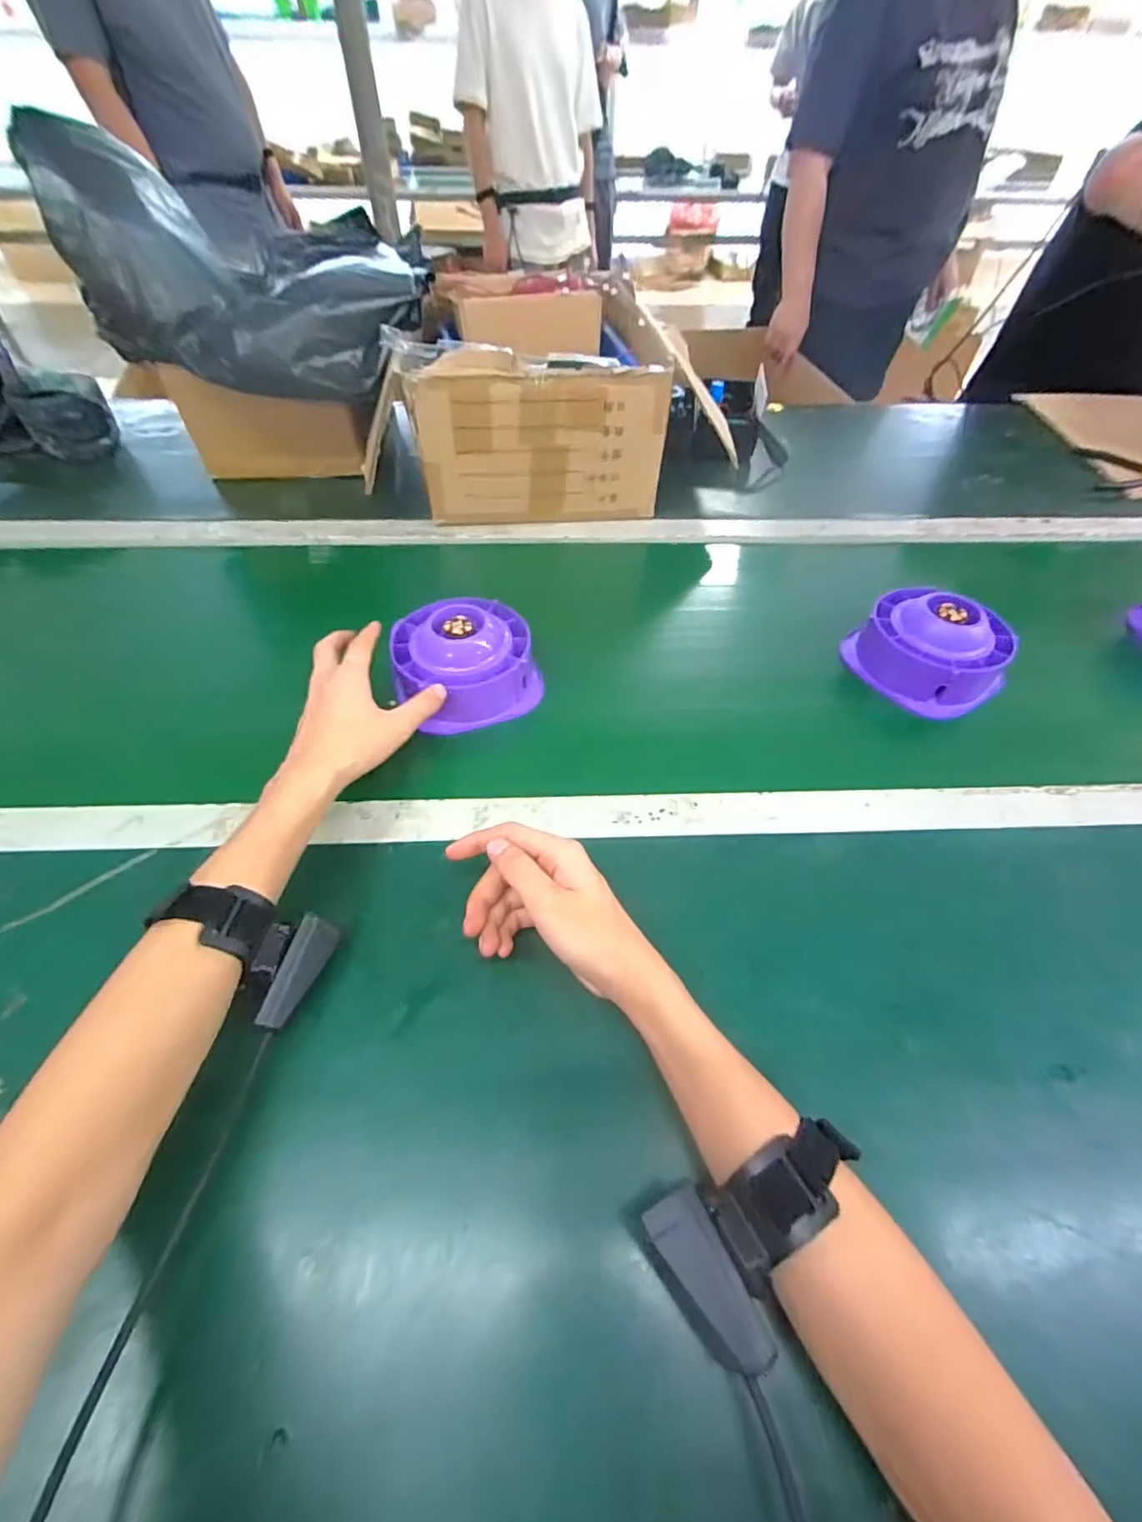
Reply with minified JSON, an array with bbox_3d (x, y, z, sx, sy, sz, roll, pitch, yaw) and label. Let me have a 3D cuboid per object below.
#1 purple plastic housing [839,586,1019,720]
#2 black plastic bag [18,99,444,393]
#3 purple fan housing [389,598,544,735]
[{"bbox_3d":[0.358,-0.115,0.561,0.137,0.077,0.105,38,60,26],"label":"purple plastic housing"},{"bbox_3d":[-0.356,-0.508,0.618,0.357,0.191,0.196,3,50,-15],"label":"black plastic bag"},{"bbox_3d":[-0.100,-0.097,0.526,0.128,0.070,0.129,-16,53,-14],"label":"purple fan housing"}]

